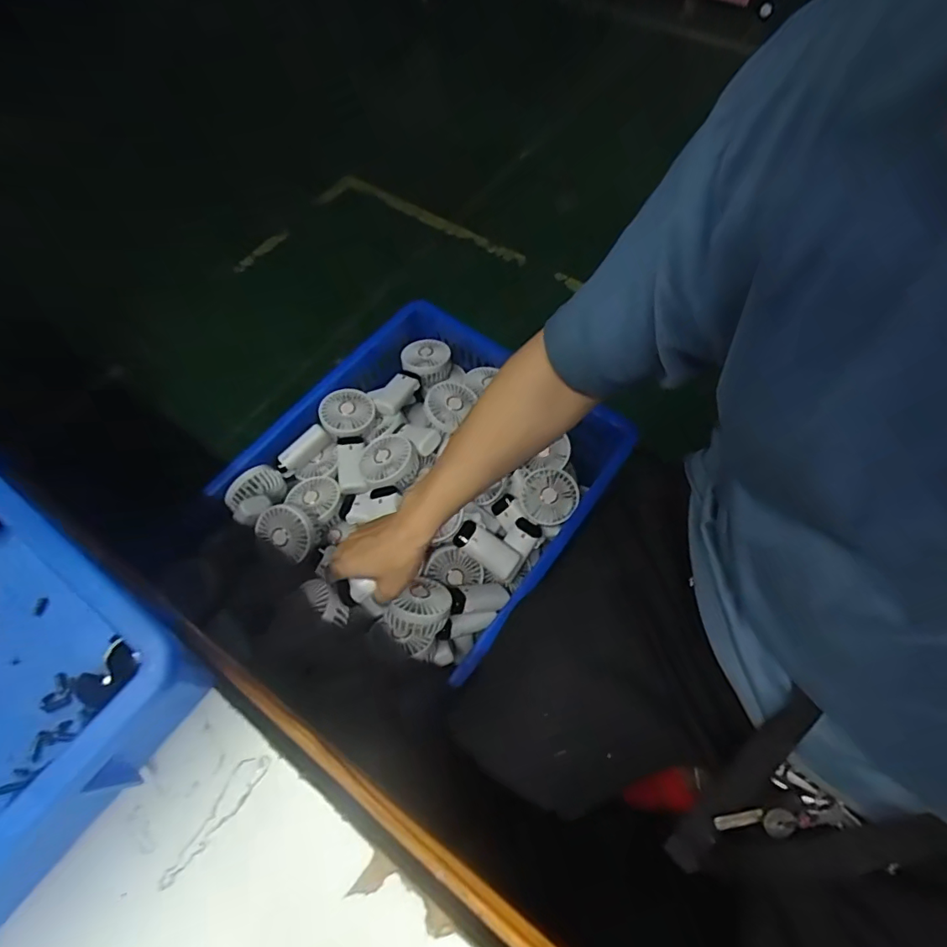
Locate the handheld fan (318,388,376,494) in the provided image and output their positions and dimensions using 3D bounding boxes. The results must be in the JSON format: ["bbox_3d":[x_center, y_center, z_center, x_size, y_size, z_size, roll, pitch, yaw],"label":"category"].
[{"bbox_3d":[-0.196,-0.057,0.835,0.083,0.035,0.188,-14,64,-5],"label":"handheld fan"}]

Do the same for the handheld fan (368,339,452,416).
[{"bbox_3d":[-0.118,-0.176,0.928,0.087,0.056,0.182,33,69,16],"label":"handheld fan"}]

